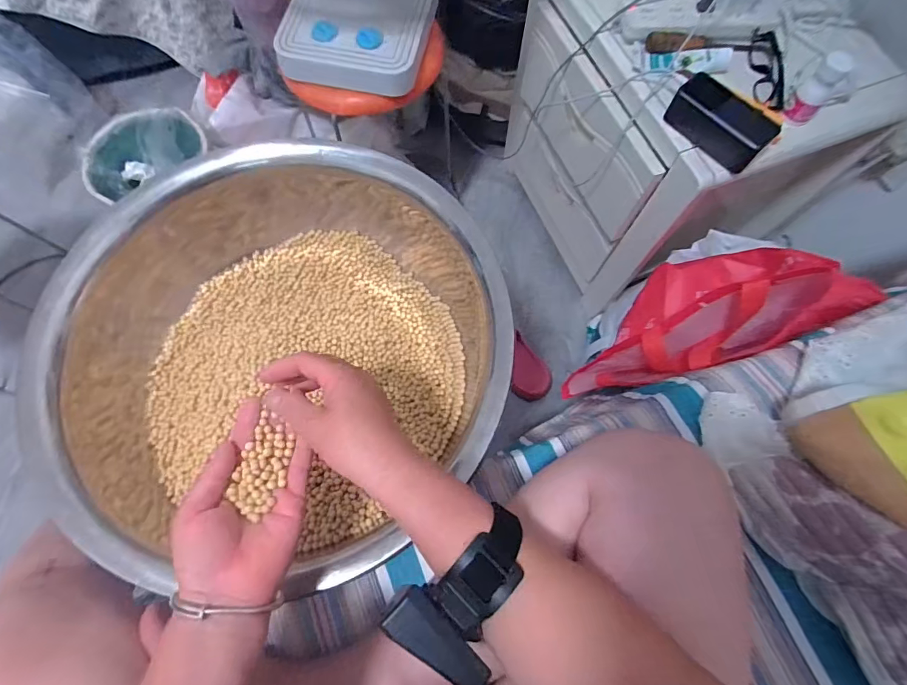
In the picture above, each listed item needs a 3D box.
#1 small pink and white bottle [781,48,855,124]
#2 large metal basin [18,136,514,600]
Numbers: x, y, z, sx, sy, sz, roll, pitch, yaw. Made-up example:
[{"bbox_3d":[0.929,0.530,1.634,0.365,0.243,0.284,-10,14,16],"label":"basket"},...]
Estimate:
[{"bbox_3d":[0.493,-0.340,0.606,0.043,0.084,0.041,39,75,12],"label":"small pink and white bottle"},{"bbox_3d":[-0.181,0.007,0.492,0.453,0.117,0.433,0,71,0],"label":"large metal basin"}]

